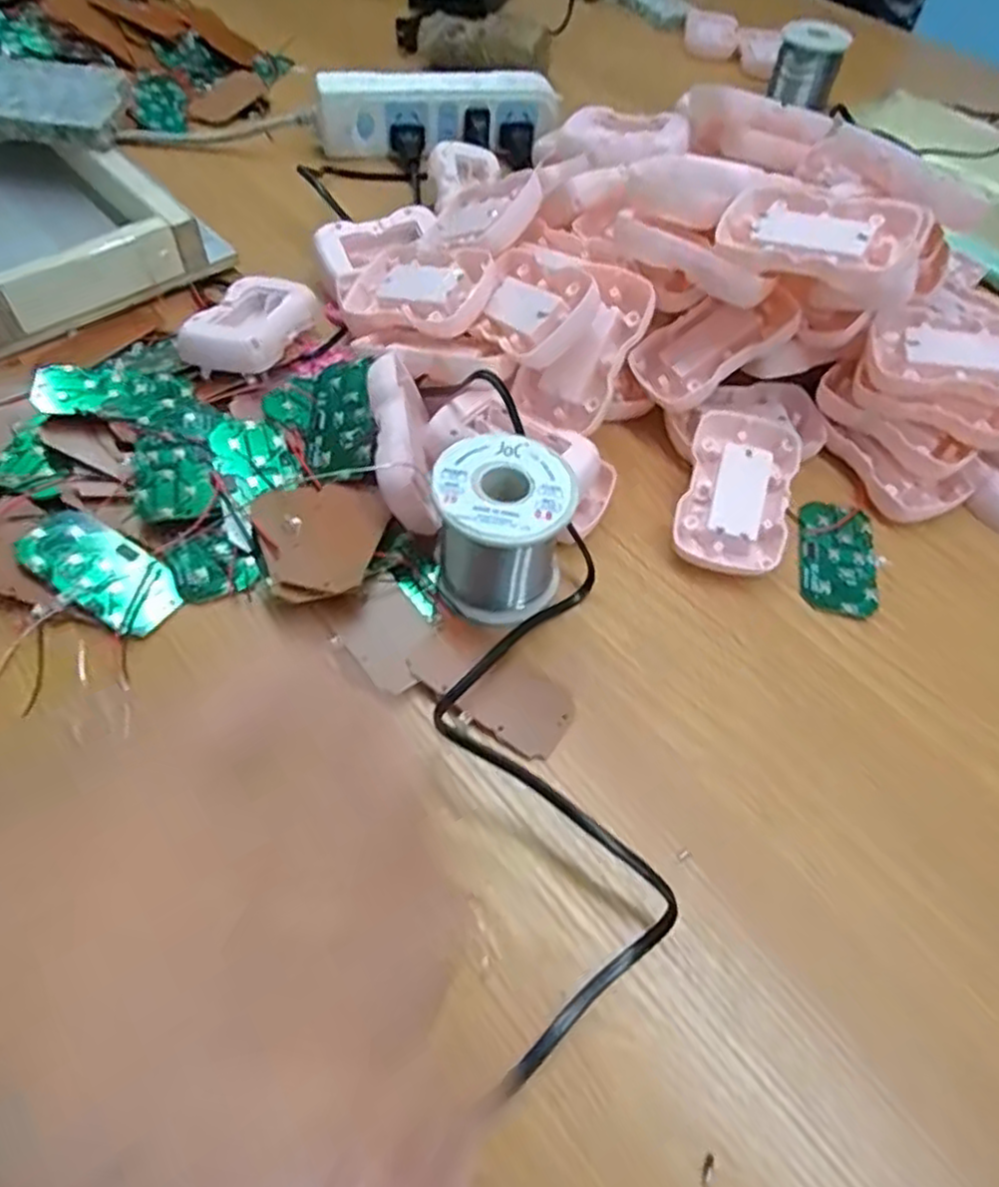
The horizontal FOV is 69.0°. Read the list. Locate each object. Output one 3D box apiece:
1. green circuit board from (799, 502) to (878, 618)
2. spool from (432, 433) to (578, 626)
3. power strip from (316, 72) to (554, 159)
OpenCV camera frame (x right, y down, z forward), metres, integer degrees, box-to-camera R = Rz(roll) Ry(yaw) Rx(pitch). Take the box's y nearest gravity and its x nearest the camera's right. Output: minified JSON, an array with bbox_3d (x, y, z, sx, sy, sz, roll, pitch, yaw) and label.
[{"bbox_3d":[0.177,-0.021,0.381,0.037,0.005,0.074,13,55,5],"label":"green circuit board"},{"bbox_3d":[0.001,-0.028,0.333,0.058,0.060,0.063,3,55,-2],"label":"spool"},{"bbox_3d":[-0.046,-0.388,0.585,0.192,0.055,0.026,-6,56,-8],"label":"power strip"}]

